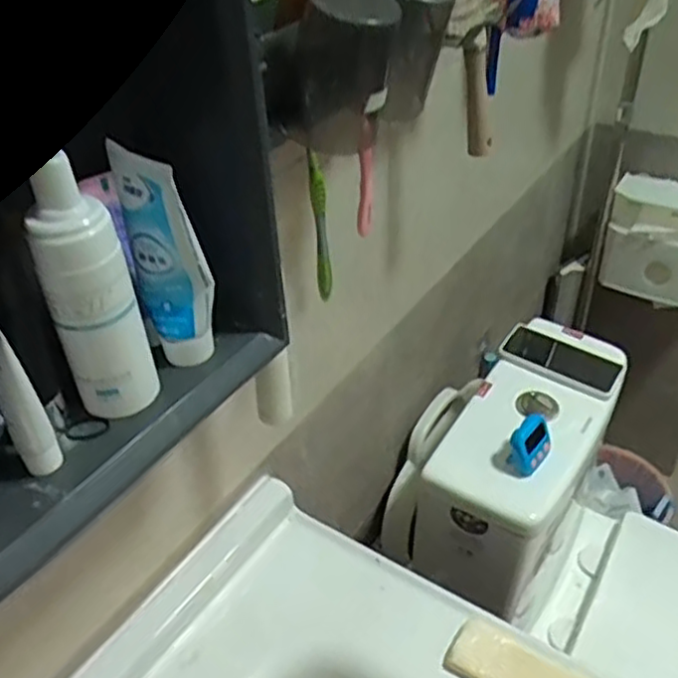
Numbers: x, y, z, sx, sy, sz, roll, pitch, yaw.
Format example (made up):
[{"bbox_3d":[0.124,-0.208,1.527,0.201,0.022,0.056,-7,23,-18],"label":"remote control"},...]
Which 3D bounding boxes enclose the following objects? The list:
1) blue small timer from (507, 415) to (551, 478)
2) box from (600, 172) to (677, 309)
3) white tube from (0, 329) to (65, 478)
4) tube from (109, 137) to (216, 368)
[{"bbox_3d":[0.230,0.125,0.861,0.057,0.049,0.035,-32,47,-32],"label":"blue small timer"},{"bbox_3d":[0.616,-0.177,1.347,0.212,0.220,0.116,16,42,22],"label":"box"},{"bbox_3d":[-0.171,0.027,0.378,0.020,0.106,0.031,-24,43,-24],"label":"white tube"},{"bbox_3d":[-0.100,-0.048,0.438,0.047,0.147,0.036,12,41,18],"label":"tube"}]

